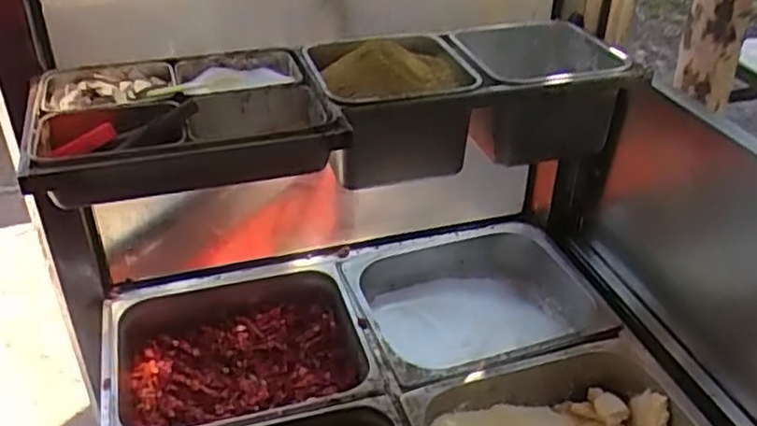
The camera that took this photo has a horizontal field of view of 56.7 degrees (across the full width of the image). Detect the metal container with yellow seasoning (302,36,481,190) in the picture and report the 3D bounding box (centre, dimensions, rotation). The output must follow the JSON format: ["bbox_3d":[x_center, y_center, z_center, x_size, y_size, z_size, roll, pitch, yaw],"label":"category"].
[{"bbox_3d":[0.021,-0.115,0.834,0.176,0.138,0.187,-8,36,-11],"label":"metal container with yellow seasoning"}]

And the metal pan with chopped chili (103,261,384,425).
[{"bbox_3d":[-0.184,0.210,0.935,0.328,0.118,0.269,-11,36,-16],"label":"metal pan with chopped chili"}]

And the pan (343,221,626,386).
[{"bbox_3d":[0.148,0.141,1.025,0.354,0.092,0.273,-12,36,-16],"label":"pan"}]

